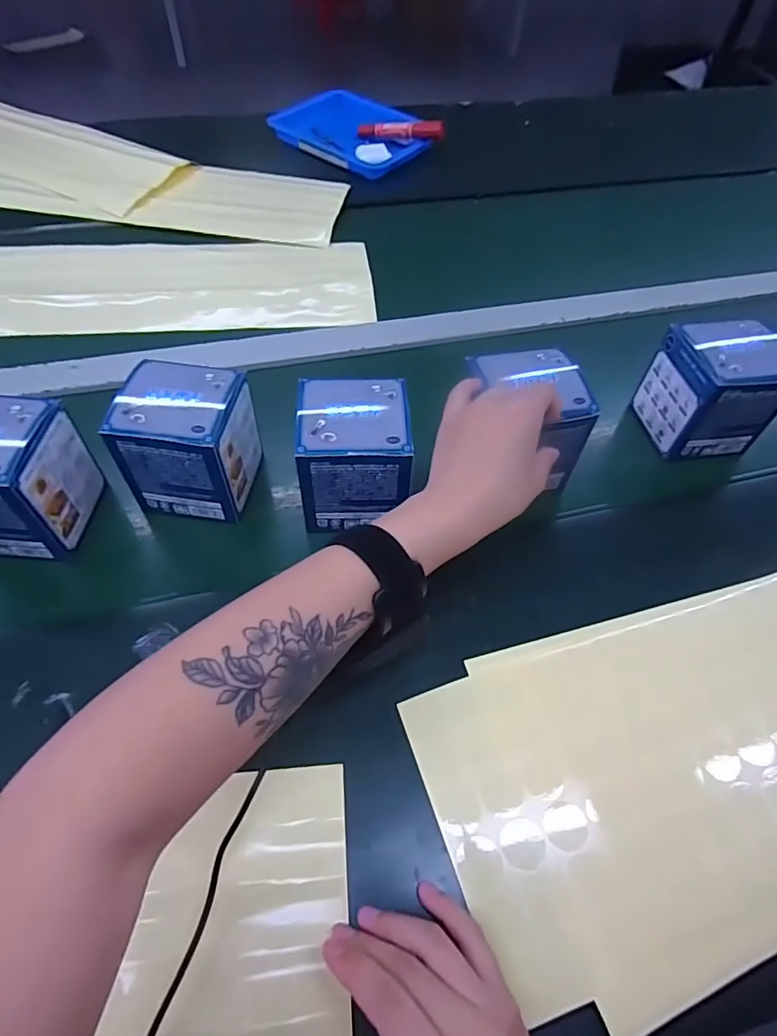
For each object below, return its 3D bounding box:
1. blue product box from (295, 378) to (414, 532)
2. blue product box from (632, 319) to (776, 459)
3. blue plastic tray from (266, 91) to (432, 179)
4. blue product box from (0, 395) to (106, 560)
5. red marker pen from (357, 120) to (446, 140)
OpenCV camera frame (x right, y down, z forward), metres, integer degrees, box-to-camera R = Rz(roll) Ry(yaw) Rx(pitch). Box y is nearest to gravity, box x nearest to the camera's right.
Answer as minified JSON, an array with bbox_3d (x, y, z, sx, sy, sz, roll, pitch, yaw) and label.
[{"bbox_3d":[-0.027,-0.045,0.416,0.081,0.101,0.089,-2,56,-5],"label":"blue product box"},{"bbox_3d":[0.291,-0.113,0.478,0.086,0.096,0.083,-6,56,-7],"label":"blue product box"},{"bbox_3d":[-0.058,-0.596,0.815,0.160,0.027,0.219,-34,64,-24],"label":"blue plastic tray"},{"bbox_3d":[-0.280,-0.031,0.387,0.085,0.092,0.084,5,55,0],"label":"blue product box"},{"bbox_3d":[0.021,-0.592,0.807,0.144,0.022,0.025,17,55,23],"label":"red marker pen"}]

